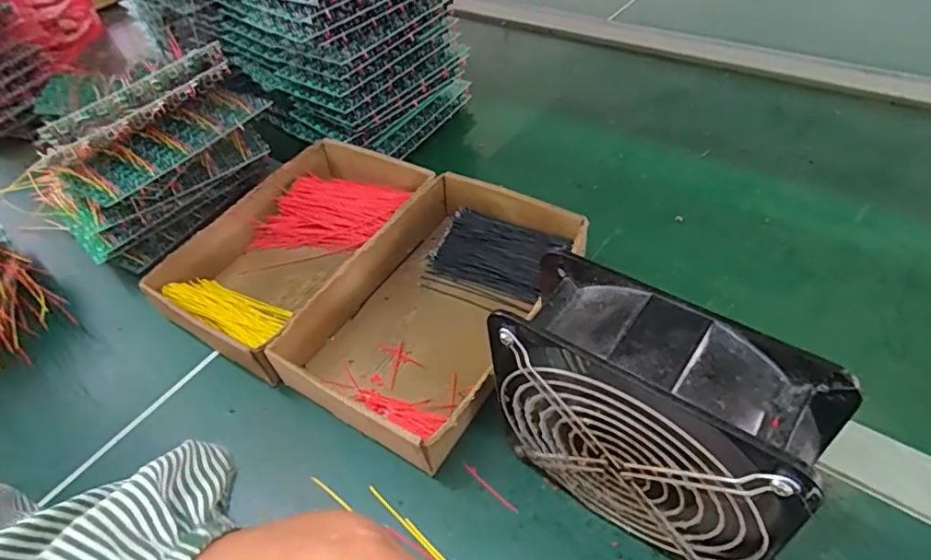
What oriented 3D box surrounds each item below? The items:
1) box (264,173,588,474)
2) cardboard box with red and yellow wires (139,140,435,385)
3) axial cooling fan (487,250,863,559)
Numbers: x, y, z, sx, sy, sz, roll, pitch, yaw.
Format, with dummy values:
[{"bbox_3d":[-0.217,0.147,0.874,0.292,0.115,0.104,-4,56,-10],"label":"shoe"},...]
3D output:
[{"bbox_3d":[-0.018,0.018,0.435,0.152,0.049,0.233,23,53,26],"label":"box"},{"bbox_3d":[-0.145,-0.034,0.495,0.148,0.043,0.236,20,52,24],"label":"cardboard box with red and yellow wires"},{"bbox_3d":[0.091,0.080,0.293,0.143,0.153,0.057,29,56,30],"label":"axial cooling fan"}]

